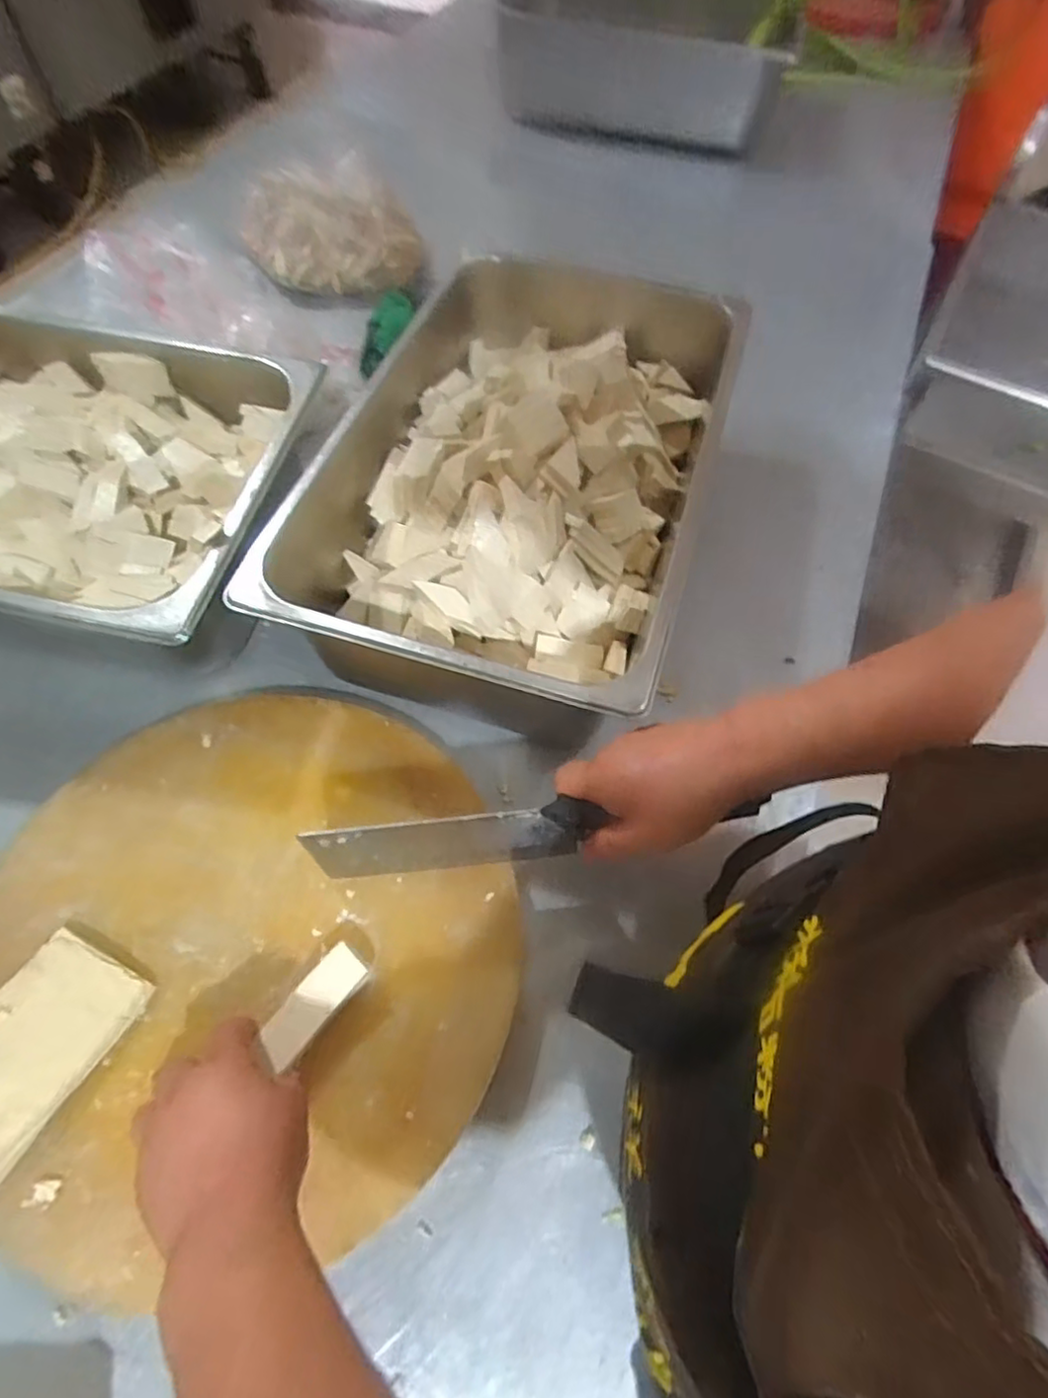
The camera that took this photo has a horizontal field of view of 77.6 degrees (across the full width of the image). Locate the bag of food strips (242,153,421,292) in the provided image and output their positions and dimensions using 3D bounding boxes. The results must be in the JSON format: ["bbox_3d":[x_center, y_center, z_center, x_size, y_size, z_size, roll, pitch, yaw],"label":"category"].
[{"bbox_3d":[-0.267,-0.635,0.873,0.236,0.097,0.153,17,62,7],"label":"bag of food strips"}]

